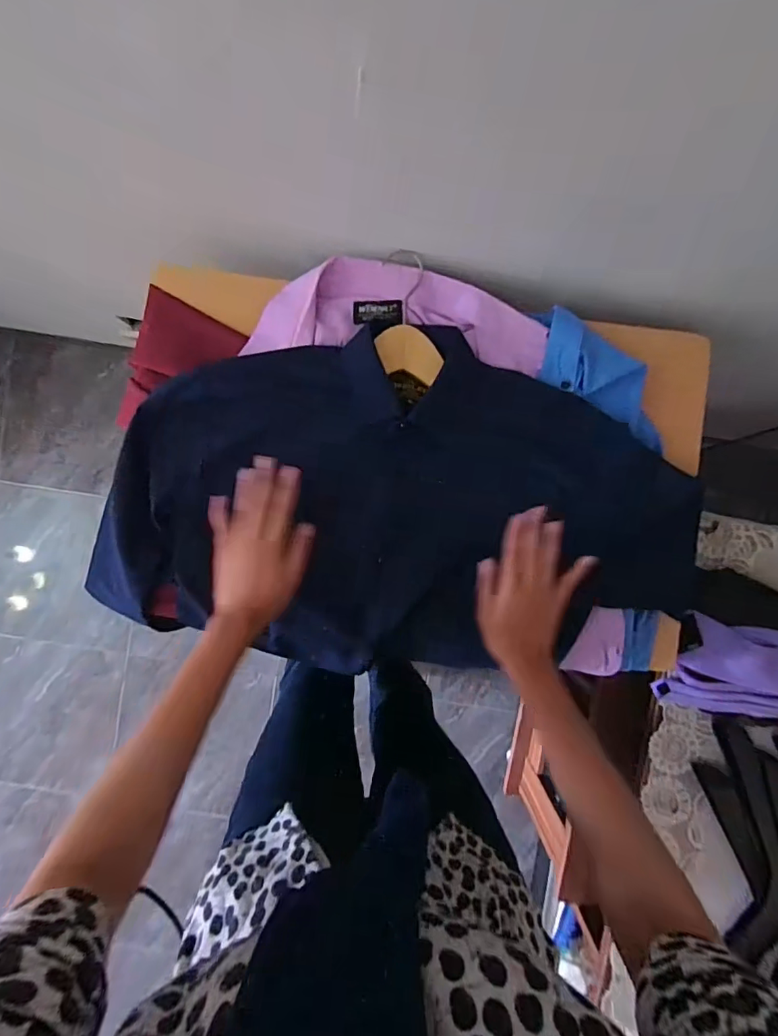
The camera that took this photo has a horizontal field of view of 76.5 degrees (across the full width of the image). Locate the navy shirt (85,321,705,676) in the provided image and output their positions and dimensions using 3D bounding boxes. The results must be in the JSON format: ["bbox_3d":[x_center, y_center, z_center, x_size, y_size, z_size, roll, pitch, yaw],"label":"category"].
[{"bbox_3d":[0.018,-0.008,0.545,0.646,0.037,0.347,3,95,0],"label":"navy shirt"}]

